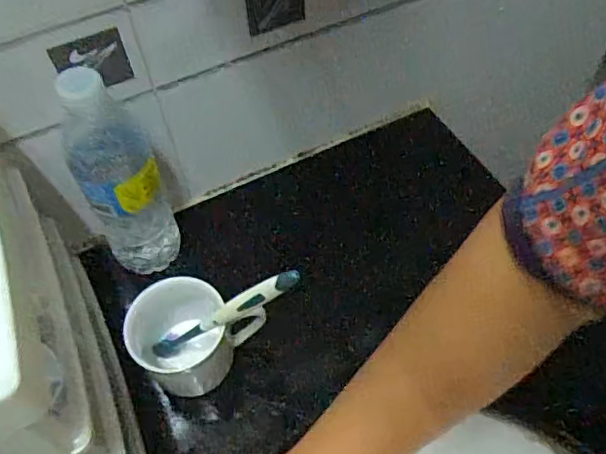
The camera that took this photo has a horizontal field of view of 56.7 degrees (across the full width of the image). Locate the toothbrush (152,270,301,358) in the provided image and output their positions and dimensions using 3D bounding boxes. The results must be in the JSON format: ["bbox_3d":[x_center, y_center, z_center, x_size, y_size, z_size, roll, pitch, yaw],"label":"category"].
[{"bbox_3d":[-0.063,0.066,0.418,0.011,0.176,0.016,26,48,-33],"label":"toothbrush"}]

